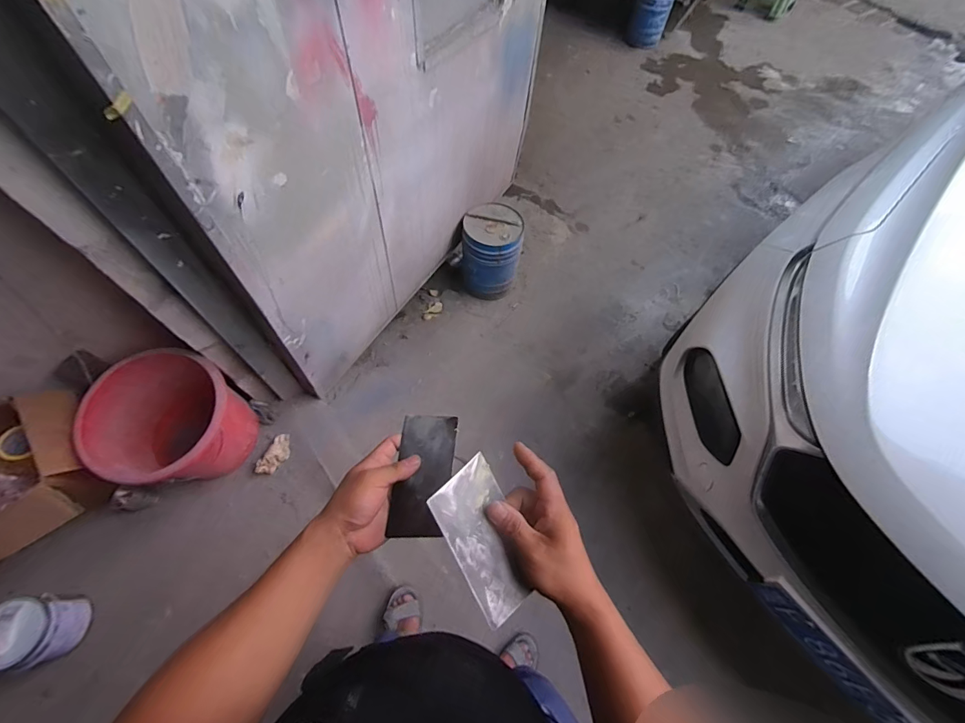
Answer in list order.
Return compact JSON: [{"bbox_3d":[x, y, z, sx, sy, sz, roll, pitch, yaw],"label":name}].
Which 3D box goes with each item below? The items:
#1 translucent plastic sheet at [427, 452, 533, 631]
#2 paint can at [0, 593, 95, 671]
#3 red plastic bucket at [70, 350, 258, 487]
[{"bbox_3d":[0.004,0.166,0.391,0.074,0.005,0.133,-24,83,-37],"label":"translucent plastic sheet"},{"bbox_3d":[-1.139,0.682,1.049,0.141,0.151,0.157,1,62,-3],"label":"paint can"},{"bbox_3d":[-0.883,0.195,1.194,0.348,0.318,0.348,1,62,-3],"label":"red plastic bucket"}]

